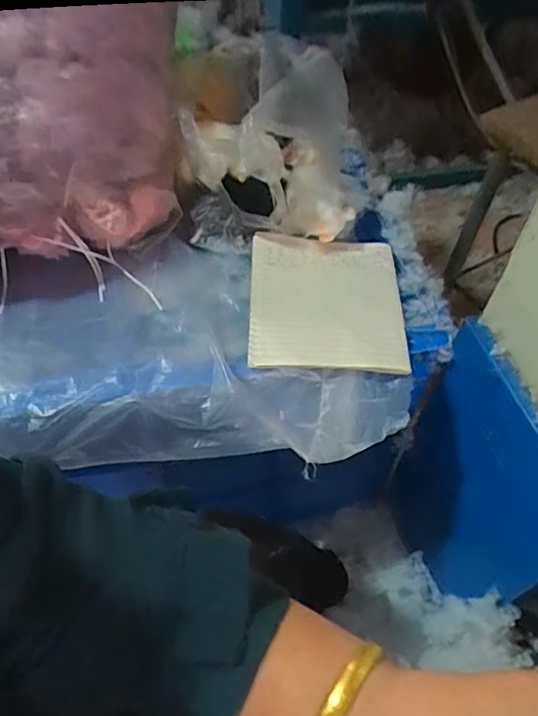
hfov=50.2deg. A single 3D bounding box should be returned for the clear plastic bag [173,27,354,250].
[{"bbox_3d":[-0.007,-0.294,0.756,0.220,0.150,0.298,2,53,-2],"label":"clear plastic bag"}]

